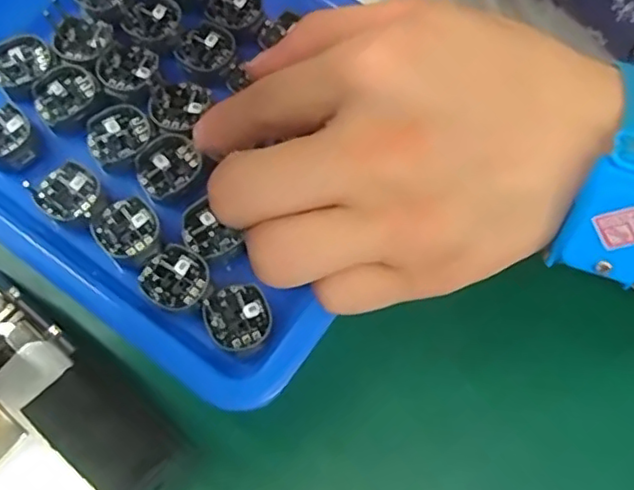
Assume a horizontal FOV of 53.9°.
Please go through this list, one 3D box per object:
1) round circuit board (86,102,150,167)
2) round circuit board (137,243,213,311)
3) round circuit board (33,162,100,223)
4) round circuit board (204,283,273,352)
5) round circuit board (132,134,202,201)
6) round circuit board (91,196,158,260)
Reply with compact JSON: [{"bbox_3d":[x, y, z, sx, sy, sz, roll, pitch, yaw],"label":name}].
[{"bbox_3d":[-0.085,-0.048,0.266,0.027,0.004,0.024,-41,75,-13],"label":"round circuit board"},{"bbox_3d":[-0.056,0.013,0.247,0.024,0.004,0.025,0,71,0],"label":"round circuit board"},{"bbox_3d":[-0.103,-0.022,0.257,0.023,0.004,0.024,0,71,0],"label":"round circuit board"},{"bbox_3d":[-0.030,0.028,0.242,0.024,0.004,0.026,0,71,0],"label":"round circuit board"},{"bbox_3d":[-0.063,-0.033,0.263,0.027,0.005,0.023,-43,76,-13],"label":"round circuit board"},{"bbox_3d":[-0.078,-0.007,0.253,0.025,0.004,0.024,0,71,0],"label":"round circuit board"}]

